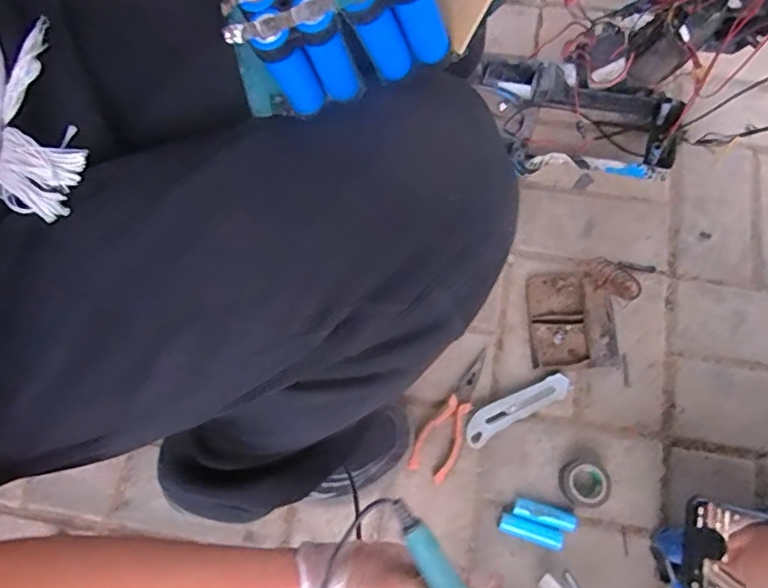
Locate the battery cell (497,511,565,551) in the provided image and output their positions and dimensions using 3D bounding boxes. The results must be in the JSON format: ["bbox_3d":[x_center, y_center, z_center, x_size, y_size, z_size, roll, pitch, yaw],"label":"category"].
[{"bbox_3d":[0.156,0.253,0.592,0.068,0.016,0.021,20,73,9],"label":"battery cell"}]

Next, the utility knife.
[{"bbox_3d":[0.151,0.130,0.636,0.131,0.011,0.032,-27,72,-7],"label":"utility knife"}]

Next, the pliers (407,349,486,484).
[{"bbox_3d":[0.080,0.135,0.633,0.046,0.014,0.152,25,74,10],"label":"pliers"}]

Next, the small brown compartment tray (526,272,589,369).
[{"bbox_3d":[0.205,0.029,0.665,0.062,0.018,0.114,-2,71,1],"label":"small brown compartment tray"}]

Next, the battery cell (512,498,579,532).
[{"bbox_3d":[0.173,0.237,0.598,0.067,0.014,0.019,16,72,8],"label":"battery cell"}]

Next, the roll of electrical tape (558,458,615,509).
[{"bbox_3d":[0.215,0.202,0.594,0.049,0.020,0.050,-1,71,2],"label":"roll of electrical tape"}]

